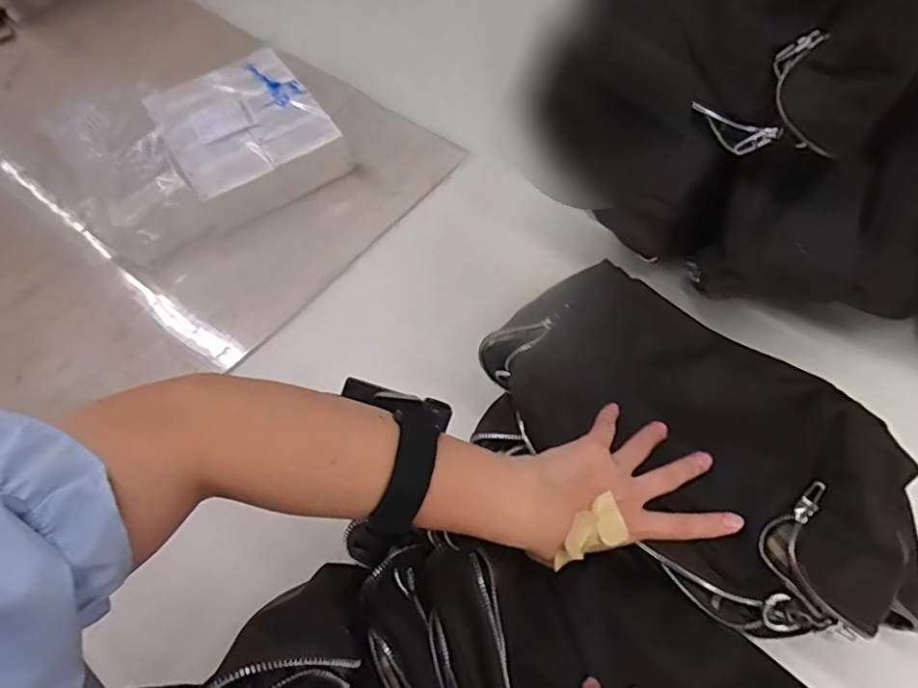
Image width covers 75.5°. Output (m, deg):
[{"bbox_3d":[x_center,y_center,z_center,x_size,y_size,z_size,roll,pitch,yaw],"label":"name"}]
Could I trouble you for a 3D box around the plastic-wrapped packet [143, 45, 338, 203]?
[{"bbox_3d":[-0.259,-0.265,0.691,0.168,0.023,0.190,-31,63,-16],"label":"plastic-wrapped packet"}]

